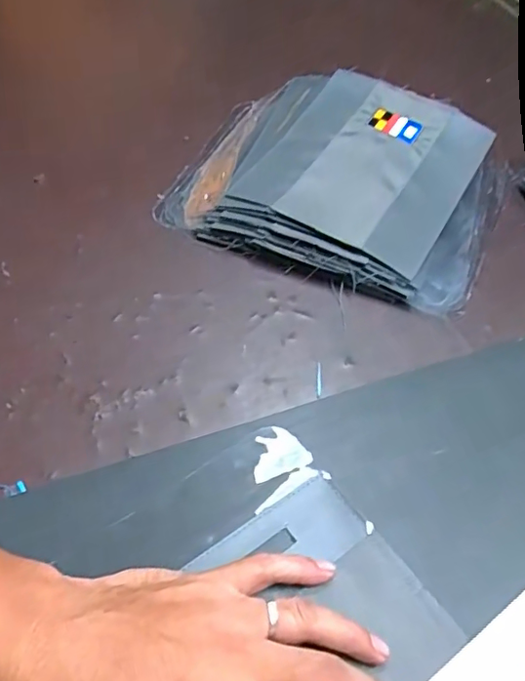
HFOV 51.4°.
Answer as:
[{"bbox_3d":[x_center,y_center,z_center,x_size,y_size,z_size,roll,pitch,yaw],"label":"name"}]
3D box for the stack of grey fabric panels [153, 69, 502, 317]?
[{"bbox_3d":[0.071,-0.156,0.502,0.275,0.047,0.241,19,54,11],"label":"stack of grey fabric panels"}]

